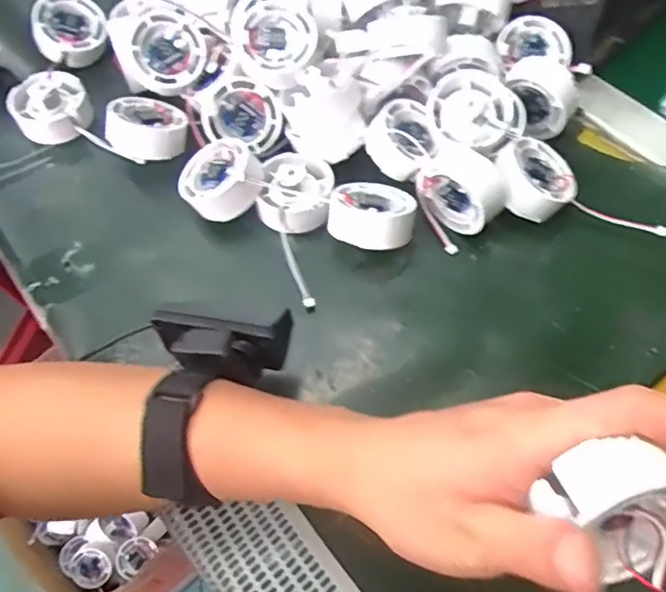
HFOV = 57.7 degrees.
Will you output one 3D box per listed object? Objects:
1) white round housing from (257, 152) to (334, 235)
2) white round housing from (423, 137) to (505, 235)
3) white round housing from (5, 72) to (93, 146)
[{"bbox_3d":[-0.025,-0.075,0.421,0.049,0.027,0.057,3,60,3],"label":"white round housing"},{"bbox_3d":[0.087,-0.072,0.406,0.032,0.042,0.057,-39,66,-19],"label":"white round housing"},{"bbox_3d":[-0.224,-0.150,0.478,0.056,0.032,0.054,-1,60,1],"label":"white round housing"}]

